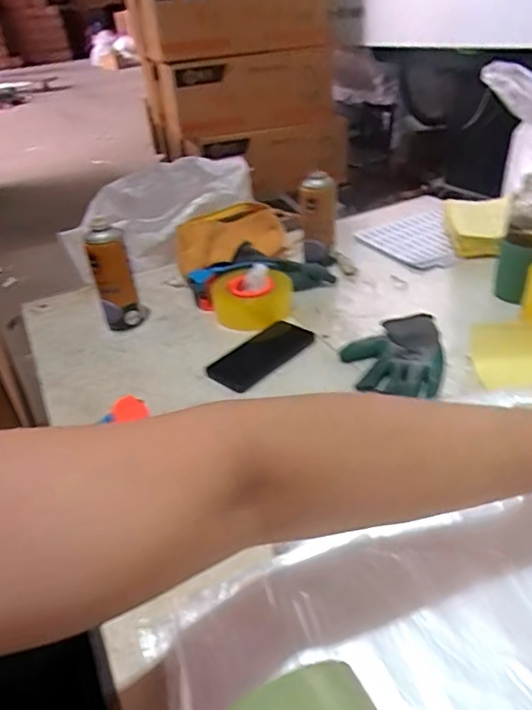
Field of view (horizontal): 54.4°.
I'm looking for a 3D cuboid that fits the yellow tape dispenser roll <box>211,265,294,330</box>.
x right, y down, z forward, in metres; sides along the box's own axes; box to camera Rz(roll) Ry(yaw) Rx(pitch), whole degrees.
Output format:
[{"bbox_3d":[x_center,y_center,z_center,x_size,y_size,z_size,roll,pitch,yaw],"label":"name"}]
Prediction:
[{"bbox_3d":[-0.025,-0.103,0.876,0.128,0.063,0.100,-12,34,-10],"label":"yellow tape dispenser roll"}]

